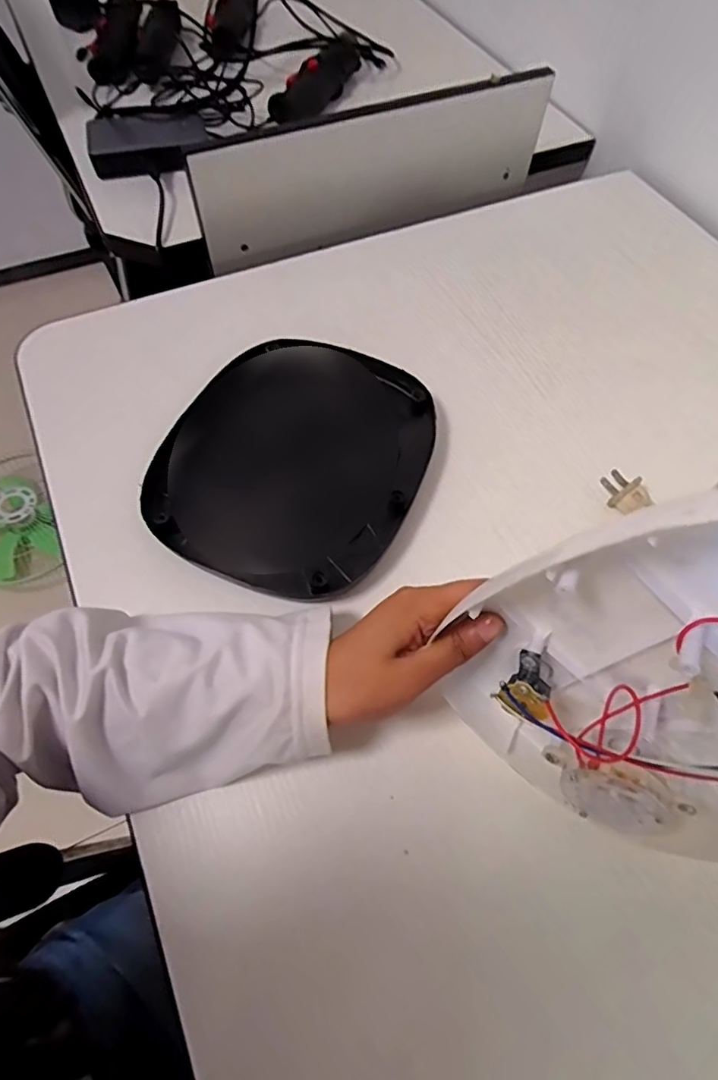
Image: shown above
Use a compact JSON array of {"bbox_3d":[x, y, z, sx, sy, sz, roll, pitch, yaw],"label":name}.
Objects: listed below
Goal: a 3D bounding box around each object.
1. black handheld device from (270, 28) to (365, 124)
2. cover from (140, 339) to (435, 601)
[{"bbox_3d":[-0.052,-0.580,0.707,0.044,0.041,0.176,26,64,13],"label":"black handheld device"},{"bbox_3d":[-0.045,-0.068,0.427,0.181,0.031,0.215,22,63,11],"label":"cover"}]

